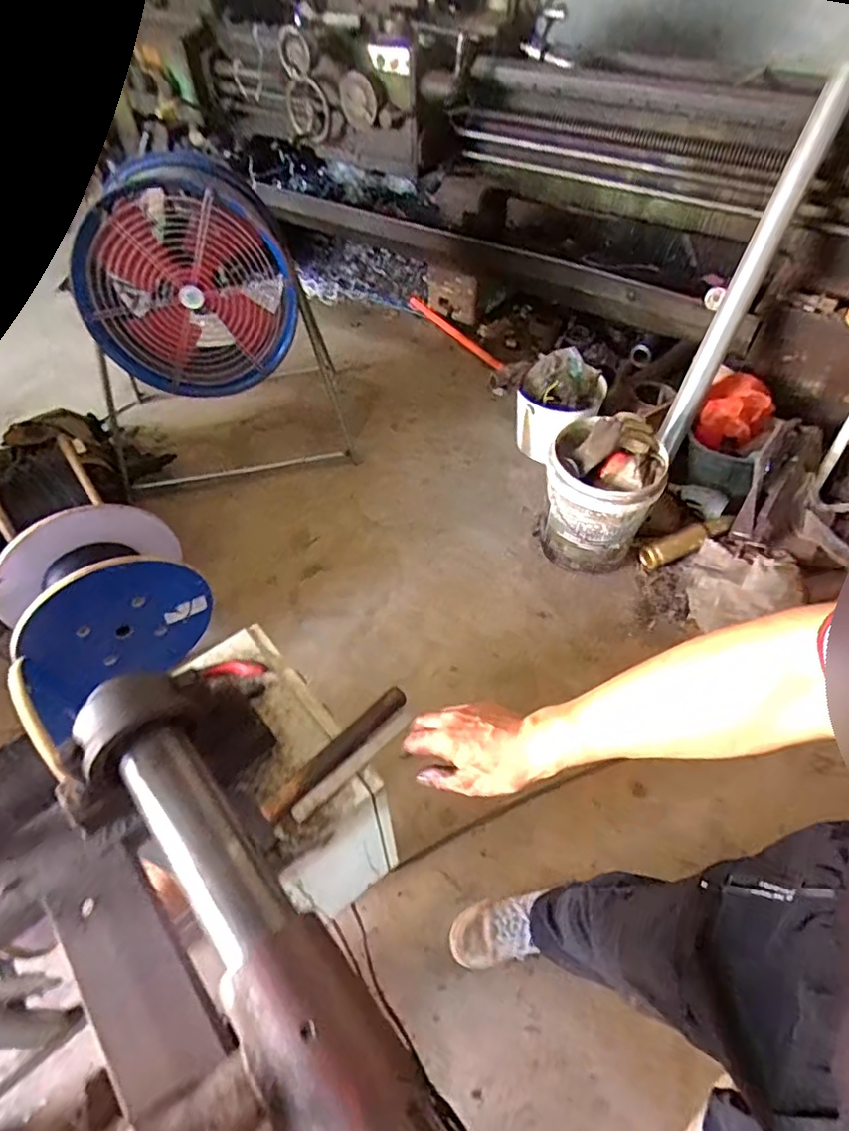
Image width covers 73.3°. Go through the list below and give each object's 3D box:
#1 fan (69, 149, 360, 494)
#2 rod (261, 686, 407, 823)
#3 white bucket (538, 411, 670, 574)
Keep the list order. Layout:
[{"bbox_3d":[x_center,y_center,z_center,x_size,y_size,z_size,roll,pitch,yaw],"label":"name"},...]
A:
[{"bbox_3d":[-0.635,-0.696,1.703,0.677,0.764,0.513,-9,52,-6],"label":"fan"},{"bbox_3d":[-0.104,0.222,0.687,0.025,0.024,0.206,37,61,26],"label":"rod"},{"bbox_3d":[0.470,-0.178,1.577,0.284,0.394,0.264,-1,51,1],"label":"white bucket"}]

